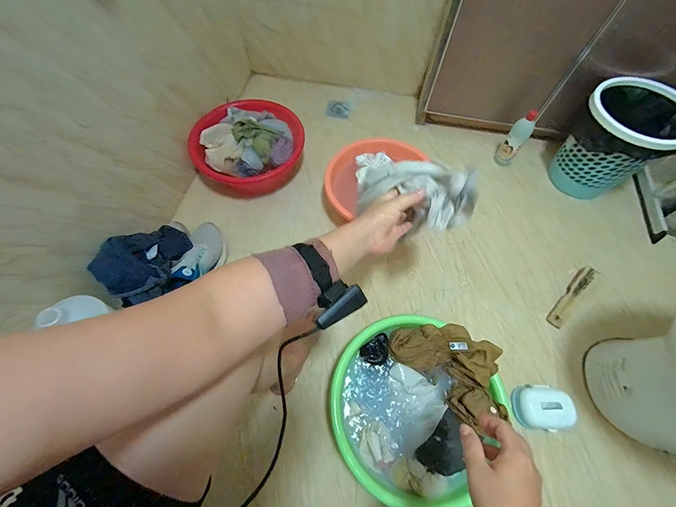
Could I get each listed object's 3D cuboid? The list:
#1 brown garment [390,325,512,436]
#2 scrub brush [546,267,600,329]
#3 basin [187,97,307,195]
[{"bbox_3d":[0.256,0.241,0.645,0.155,0.056,0.255,-43,72,-16],"label":"brown garment"},{"bbox_3d":[0.661,0.120,0.827,0.040,0.030,0.211,41,71,17],"label":"scrub brush"},{"bbox_3d":[-0.300,-0.362,1.018,0.348,0.128,0.345,0,64,0],"label":"basin"}]

